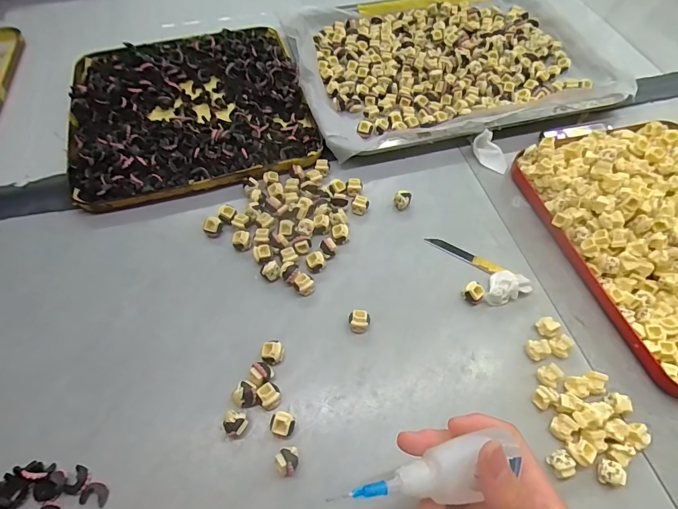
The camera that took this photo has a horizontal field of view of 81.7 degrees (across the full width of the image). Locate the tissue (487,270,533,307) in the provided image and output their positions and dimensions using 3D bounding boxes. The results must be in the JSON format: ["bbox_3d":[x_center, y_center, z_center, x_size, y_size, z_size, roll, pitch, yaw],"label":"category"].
[{"bbox_3d":[0.137,0.025,0.325,0.037,0.016,0.026,-19,61,-11],"label":"tissue"}]

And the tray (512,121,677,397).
[{"bbox_3d":[0.293,-0.031,0.339,0.202,0.035,0.259,-15,60,-9],"label":"tray"}]

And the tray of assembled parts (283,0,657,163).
[{"bbox_3d":[0.143,-0.244,0.468,0.386,0.035,0.268,-12,59,-7],"label":"tray of assembled parts"}]

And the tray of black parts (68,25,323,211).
[{"bbox_3d":[-0.159,-0.165,0.423,0.234,0.029,0.237,-13,59,-8],"label":"tray of black parts"}]

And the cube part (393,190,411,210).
[{"bbox_3d":[0.060,-0.051,0.369,0.016,0.016,0.016,9,59,6],"label":"cube part"}]

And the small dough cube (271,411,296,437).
[{"bbox_3d":[-0.038,0.115,0.266,0.014,0.013,0.014,18,60,11],"label":"small dough cube"}]

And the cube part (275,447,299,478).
[{"bbox_3d":[-0.033,0.135,0.255,0.014,0.017,0.016,-12,59,-7],"label":"cube part"}]

